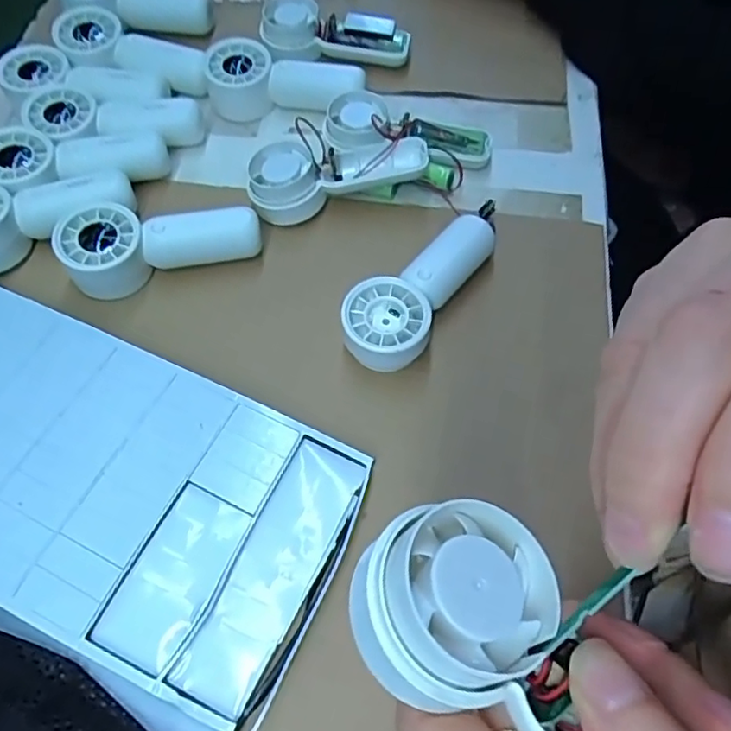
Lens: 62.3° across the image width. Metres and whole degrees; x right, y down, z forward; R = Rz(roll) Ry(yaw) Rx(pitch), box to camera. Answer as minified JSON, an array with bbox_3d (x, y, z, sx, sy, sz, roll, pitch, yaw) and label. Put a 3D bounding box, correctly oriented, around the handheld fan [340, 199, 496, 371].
[{"bbox_3d":[0.034,-0.048,0.344,0.045,0.033,0.133,32,67,17],"label":"handheld fan"}]

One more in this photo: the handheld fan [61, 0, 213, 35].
[{"bbox_3d":[-0.174,-0.270,0.456,0.109,0.032,0.044,12,63,7],"label":"handheld fan"}]

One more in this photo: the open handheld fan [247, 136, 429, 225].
[{"bbox_3d":[-0.018,-0.119,0.380,0.108,0.031,0.042,-11,62,-5],"label":"open handheld fan"}]

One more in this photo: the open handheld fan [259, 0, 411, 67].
[{"bbox_3d":[-0.022,-0.247,0.446,0.107,0.029,0.034,4,62,3],"label":"open handheld fan"}]

